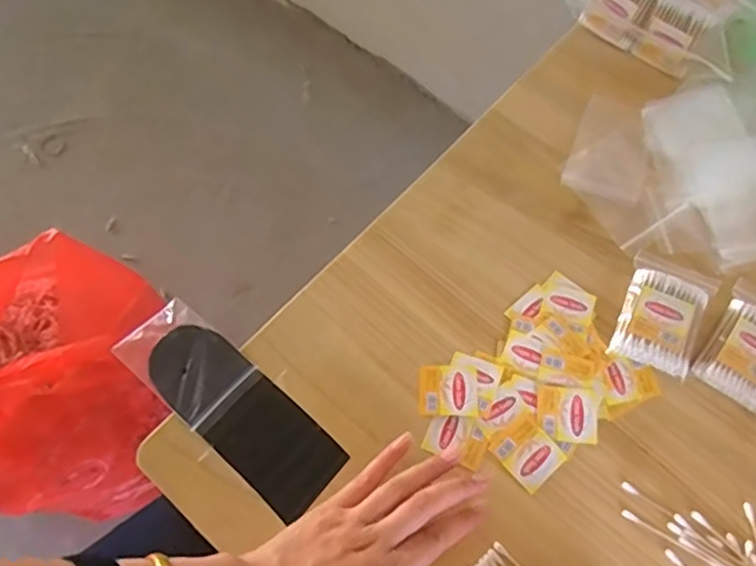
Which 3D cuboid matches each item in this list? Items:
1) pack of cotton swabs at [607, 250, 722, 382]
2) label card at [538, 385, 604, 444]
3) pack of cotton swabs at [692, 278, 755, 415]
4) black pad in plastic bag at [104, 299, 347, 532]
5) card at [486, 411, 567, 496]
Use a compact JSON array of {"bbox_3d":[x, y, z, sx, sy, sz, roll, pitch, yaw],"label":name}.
[{"bbox_3d":[0.222,0.023,0.505,0.061,0.014,0.094,21,68,12],"label":"pack of cotton swabs"},{"bbox_3d":[0.141,0.096,0.477,0.045,0.004,0.039,8,66,7],"label":"label card"},{"bbox_3d":[0.285,0.047,0.491,0.061,0.009,0.096,35,72,17],"label":"pack of cotton swabs"},{"bbox_3d":[-0.112,0.090,0.490,0.189,0.015,0.064,38,73,18],"label":"black pad in plastic bag"},{"bbox_3d":[0.108,0.121,0.467,0.040,0.004,0.043,-39,69,-14],"label":"card"}]

